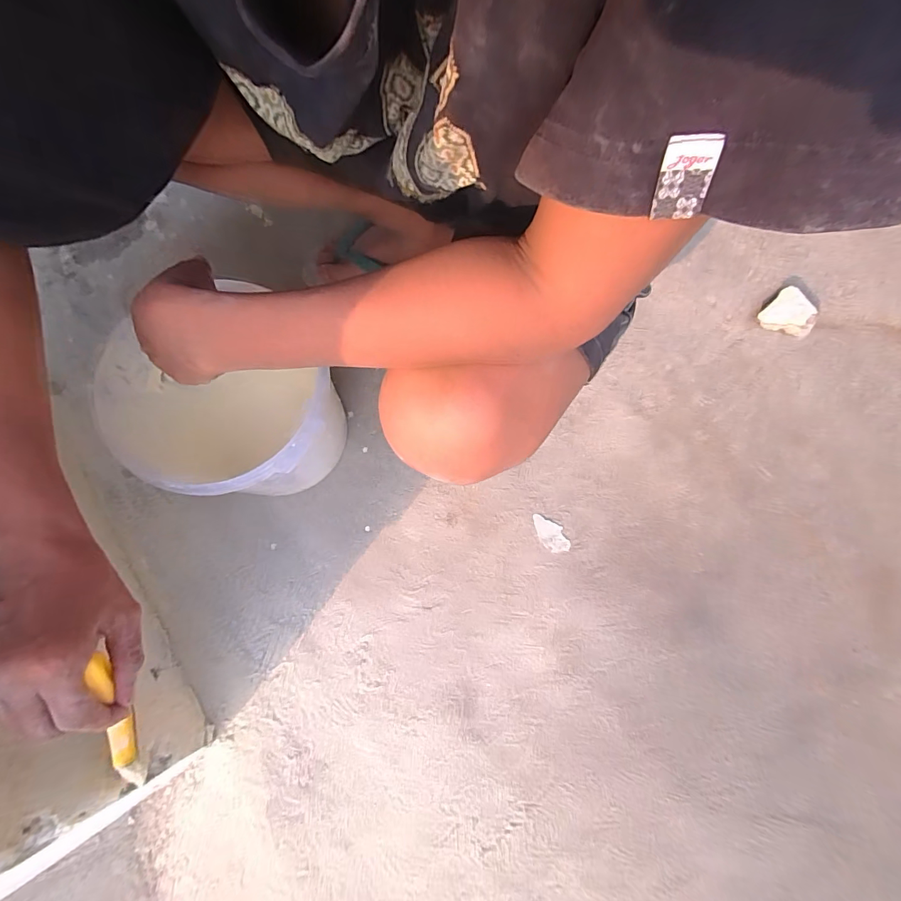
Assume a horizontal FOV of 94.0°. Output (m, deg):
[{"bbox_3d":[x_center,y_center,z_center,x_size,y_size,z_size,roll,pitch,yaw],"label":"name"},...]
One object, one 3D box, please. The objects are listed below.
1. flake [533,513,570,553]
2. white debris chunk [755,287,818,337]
[{"bbox_3d":[0.133,0.109,0.558,0.034,0.004,0.056,-21,77,-5],"label":"flake"},{"bbox_3d":[0.506,-0.201,0.627,0.087,0.032,0.072,-38,79,-10],"label":"white debris chunk"}]

